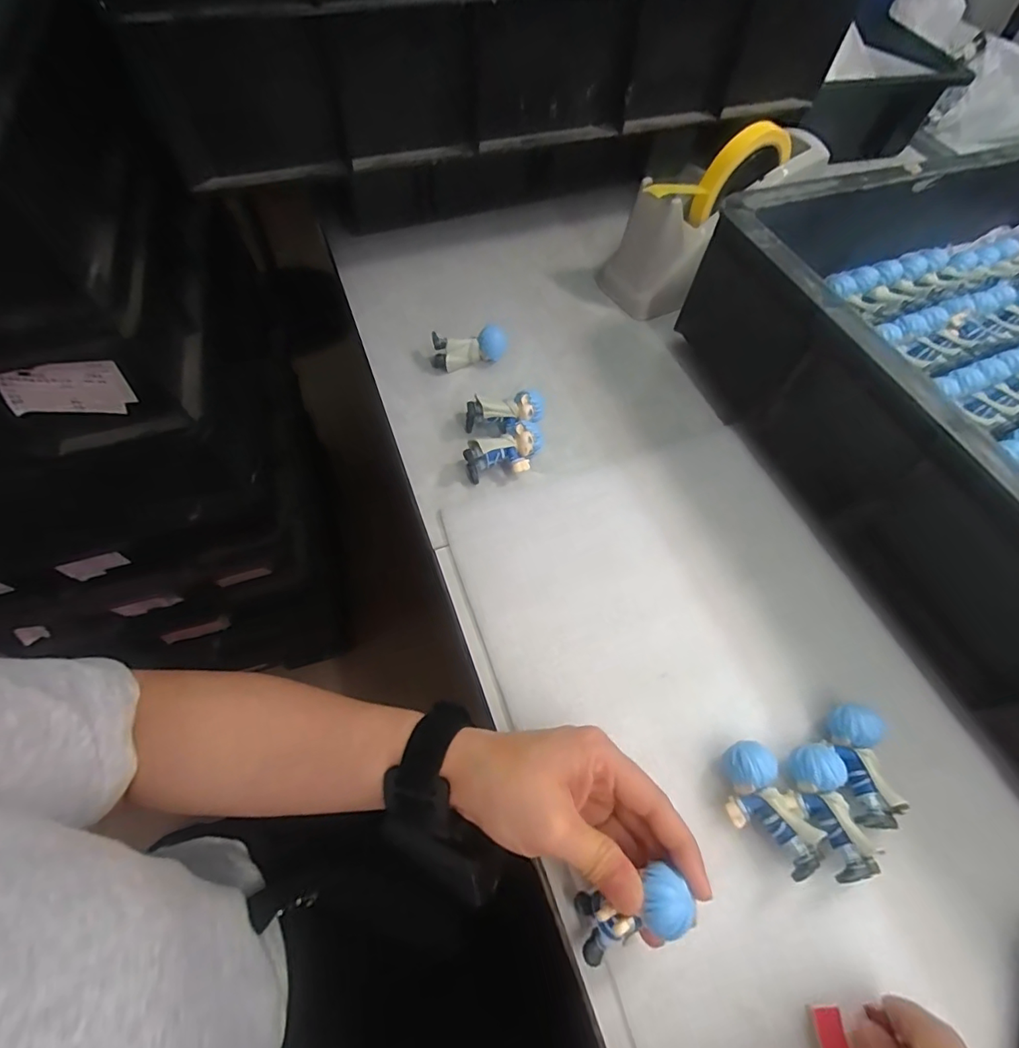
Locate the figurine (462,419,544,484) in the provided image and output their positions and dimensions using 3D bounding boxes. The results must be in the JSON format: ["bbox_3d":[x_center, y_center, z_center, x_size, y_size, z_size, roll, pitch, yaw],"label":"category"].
[{"bbox_3d":[-0.002,-0.052,0.385,0.061,0.029,0.028,-25,63,-15],"label":"figurine"}]

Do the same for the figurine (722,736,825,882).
[{"bbox_3d":[0.136,0.153,0.274,0.031,0.026,0.062,-19,62,-12],"label":"figurine"}]

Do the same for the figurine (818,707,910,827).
[{"bbox_3d":[0.197,0.135,0.286,0.025,0.026,0.060,6,60,2],"label":"figurine"}]

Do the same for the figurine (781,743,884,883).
[{"bbox_3d":[0.169,0.155,0.275,0.029,0.025,0.062,-7,60,-5],"label":"figurine"}]

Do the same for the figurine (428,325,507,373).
[{"bbox_3d":[-0.034,-0.152,0.442,0.066,0.028,0.025,-7,60,-5],"label":"figurine"}]

